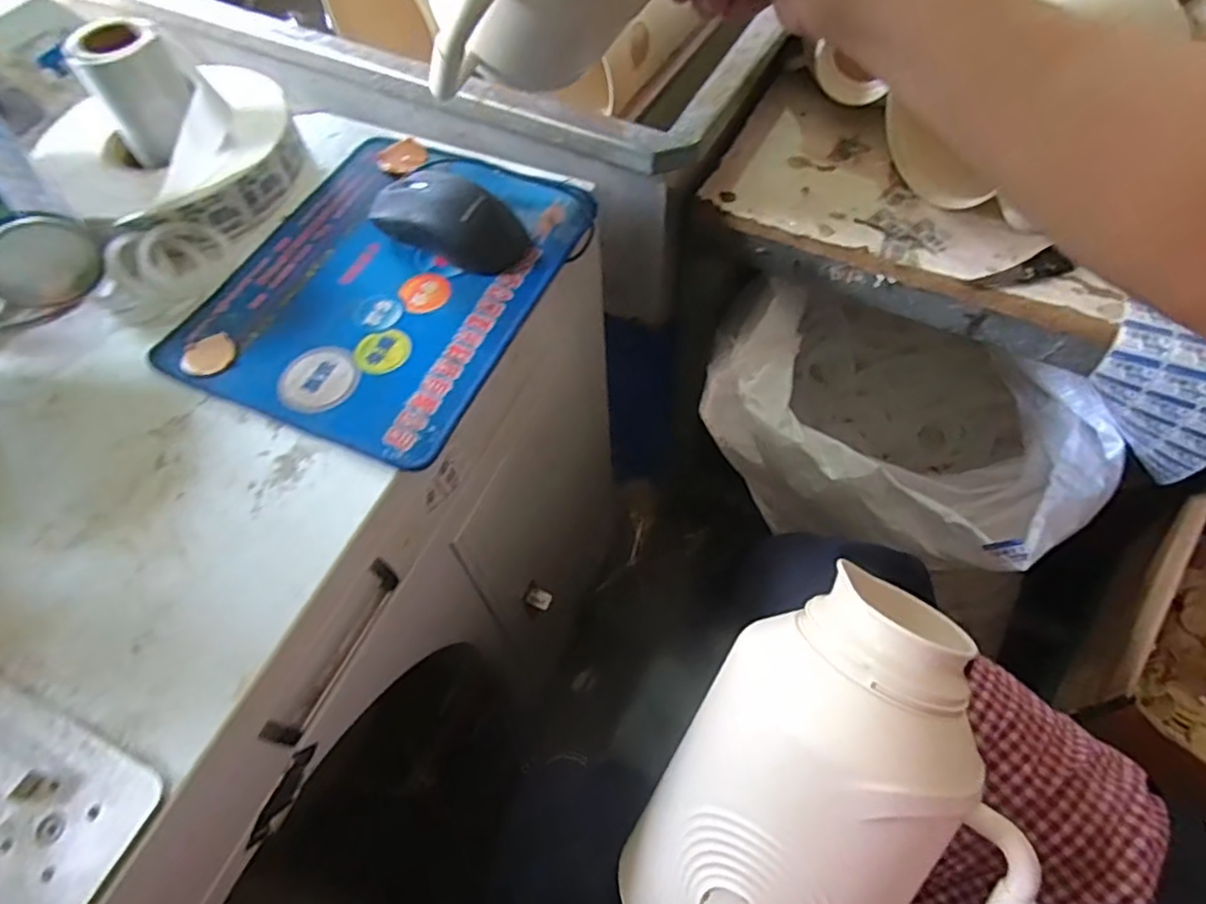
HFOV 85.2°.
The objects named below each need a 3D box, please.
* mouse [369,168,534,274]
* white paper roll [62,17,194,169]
[{"bbox_3d":[-0.106,-0.163,0.457,0.106,0.036,0.054,23,64,15],"label":"mouse"},{"bbox_3d":[-0.326,-0.259,0.462,0.059,0.072,0.049,-35,64,-16],"label":"white paper roll"}]

